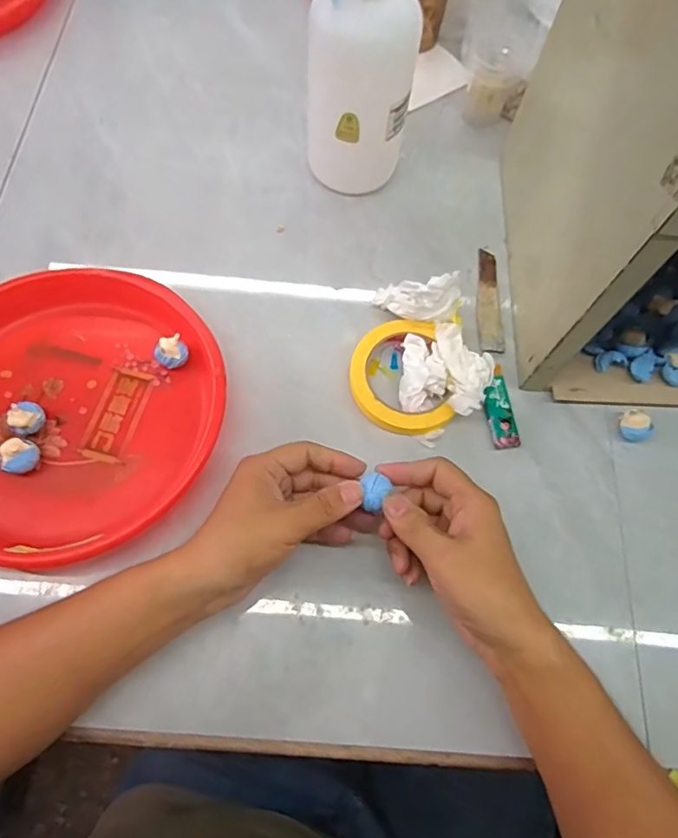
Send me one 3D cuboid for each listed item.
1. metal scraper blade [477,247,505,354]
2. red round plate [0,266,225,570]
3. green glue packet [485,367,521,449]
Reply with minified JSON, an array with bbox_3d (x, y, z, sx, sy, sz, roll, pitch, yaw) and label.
[{"bbox_3d":[0.147,-0.118,0.546,0.022,0.005,0.118,0,65,4],"label":"metal scraper blade"},{"bbox_3d":[-0.225,-0.006,0.465,0.246,0.038,0.245,1,69,-1],"label":"red round plate"},{"bbox_3d":[0.143,-0.011,0.499,0.023,0.010,0.077,-6,69,-4],"label":"green glue packet"}]

